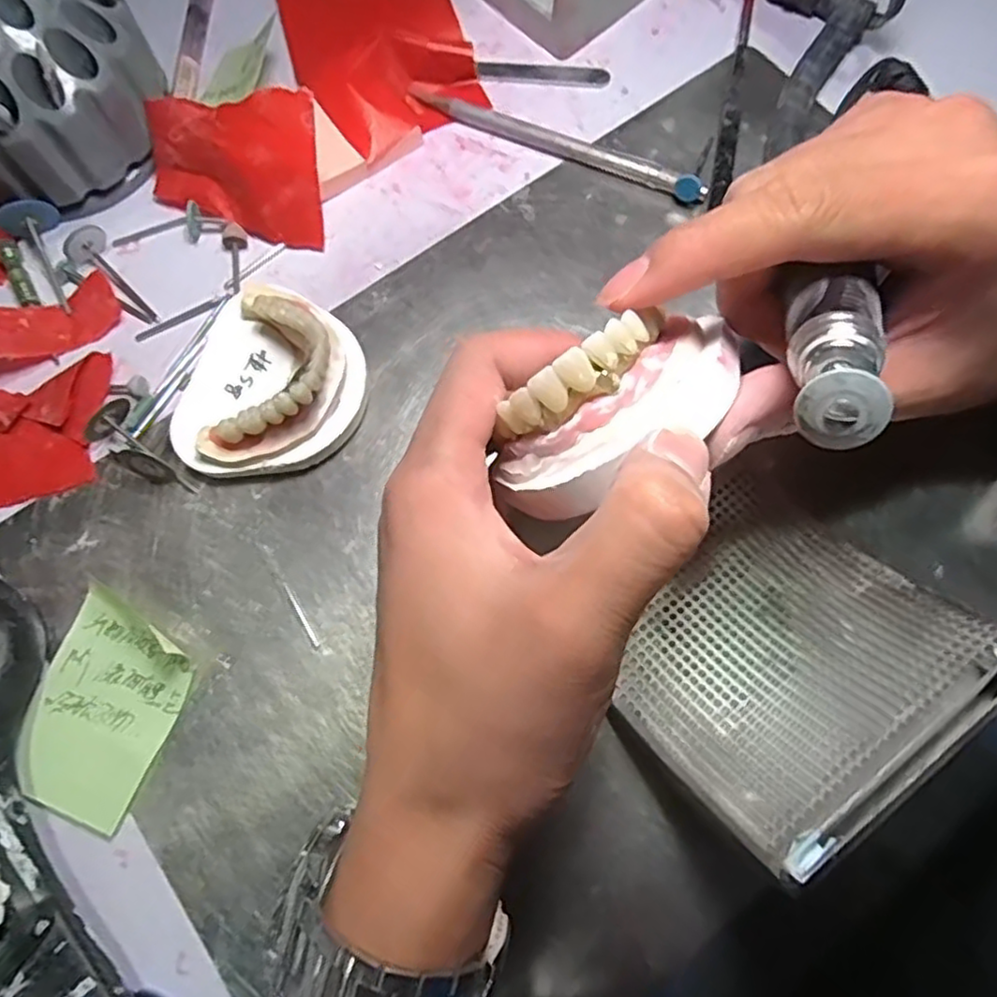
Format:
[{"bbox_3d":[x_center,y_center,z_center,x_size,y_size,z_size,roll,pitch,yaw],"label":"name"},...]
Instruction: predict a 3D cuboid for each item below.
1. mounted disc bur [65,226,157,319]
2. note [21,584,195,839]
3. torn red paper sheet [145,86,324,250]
[{"bbox_3d":[-0.159,-0.093,0.285,0.016,0.012,0.047,-43,78,-11],"label":"mounted disc bur"},{"bbox_3d":[-0.138,0.072,0.238,0.050,0.004,0.067,22,75,7],"label":"note"},{"bbox_3d":[-0.110,-0.139,0.283,0.078,0.056,0.007,16,33,12],"label":"torn red paper sheet"}]

